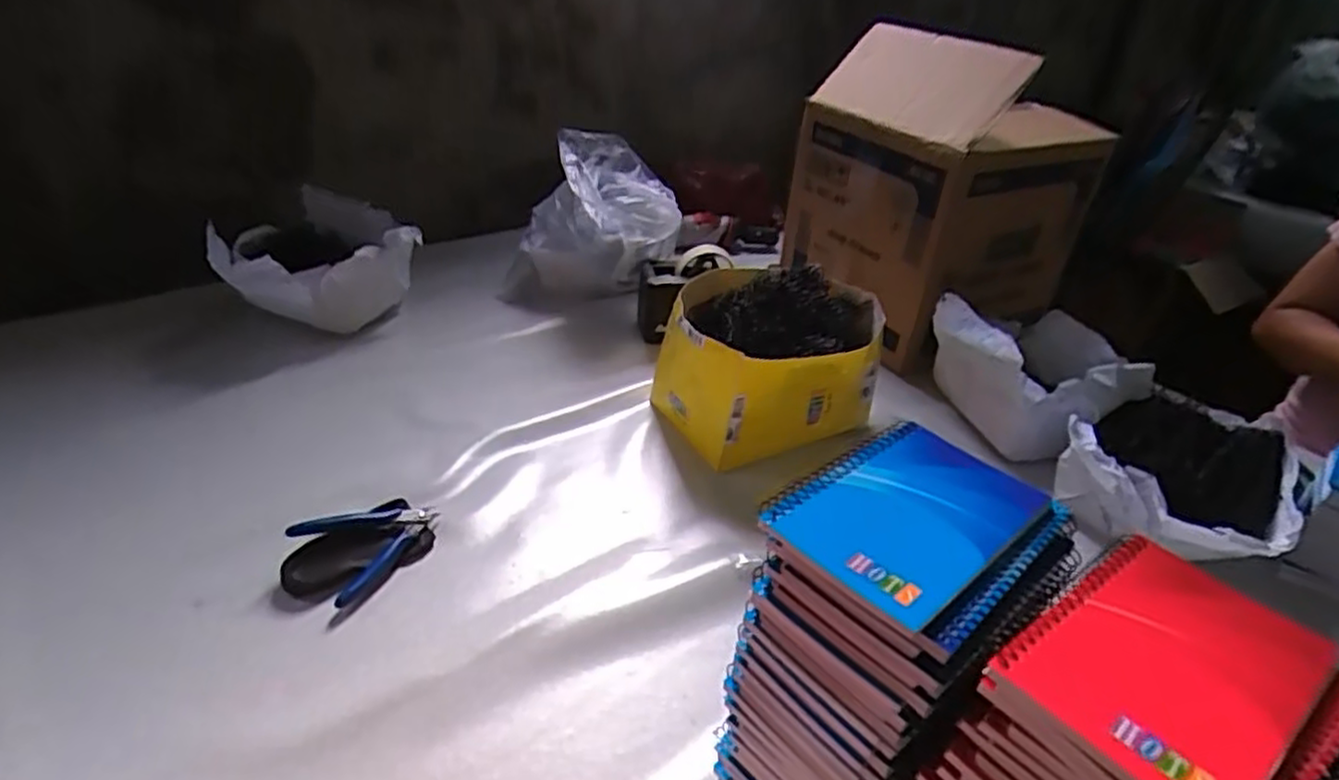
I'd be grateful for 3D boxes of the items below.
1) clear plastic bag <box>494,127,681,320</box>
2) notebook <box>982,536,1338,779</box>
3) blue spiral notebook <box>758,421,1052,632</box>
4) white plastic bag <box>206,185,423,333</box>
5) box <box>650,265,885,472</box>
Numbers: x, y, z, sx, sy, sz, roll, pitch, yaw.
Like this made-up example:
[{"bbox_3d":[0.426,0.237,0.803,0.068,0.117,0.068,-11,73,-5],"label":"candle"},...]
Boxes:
[{"bbox_3d":[-0.113,-0.221,1.043,0.241,0.220,0.189,0,33,-7],"label":"clear plastic bag"},{"bbox_3d":[0.194,0.105,0.285,0.126,0.007,0.081,-21,40,-34],"label":"notebook"},{"bbox_3d":[0.113,0.057,0.349,0.121,0.011,0.088,-25,42,-38],"label":"blue spiral notebook"},{"bbox_3d":[-0.461,-0.164,0.951,0.227,0.120,0.164,-21,40,-34],"label":"white plastic bag"},{"bbox_3d":[0.117,-0.042,0.850,0.250,0.161,0.200,-13,36,-26],"label":"box"}]

